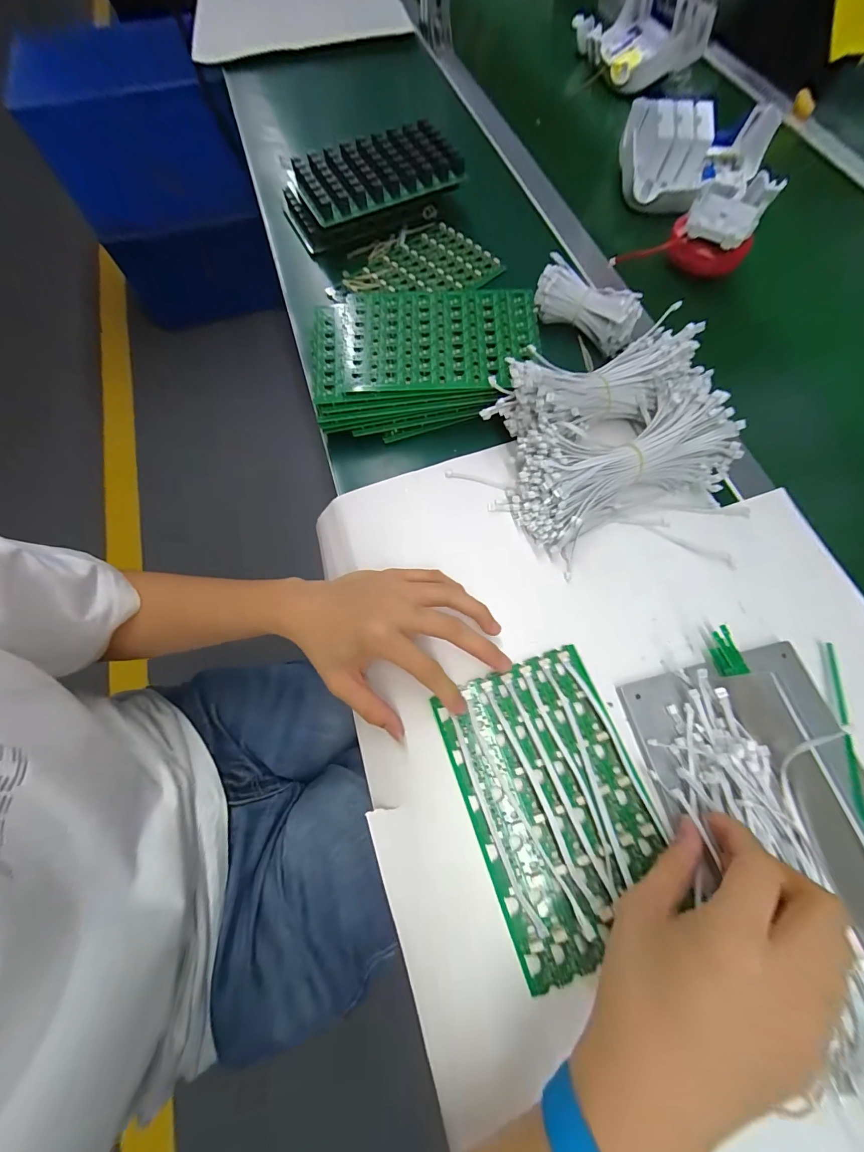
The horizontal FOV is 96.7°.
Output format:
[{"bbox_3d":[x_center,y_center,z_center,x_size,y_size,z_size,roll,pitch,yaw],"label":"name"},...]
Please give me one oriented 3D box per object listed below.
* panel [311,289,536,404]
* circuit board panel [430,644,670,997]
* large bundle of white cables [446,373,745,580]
[{"bbox_3d":[-0.010,-0.221,0.363,0.207,0.010,0.117,0,77,4],"label":"panel"},{"bbox_3d":[0.085,0.153,0.267,0.117,0.011,0.178,-20,71,-6],"label":"circuit board panel"},{"bbox_3d":[0.143,-0.091,0.327,0.211,0.060,0.112,-18,71,-5],"label":"large bundle of white cables"}]

